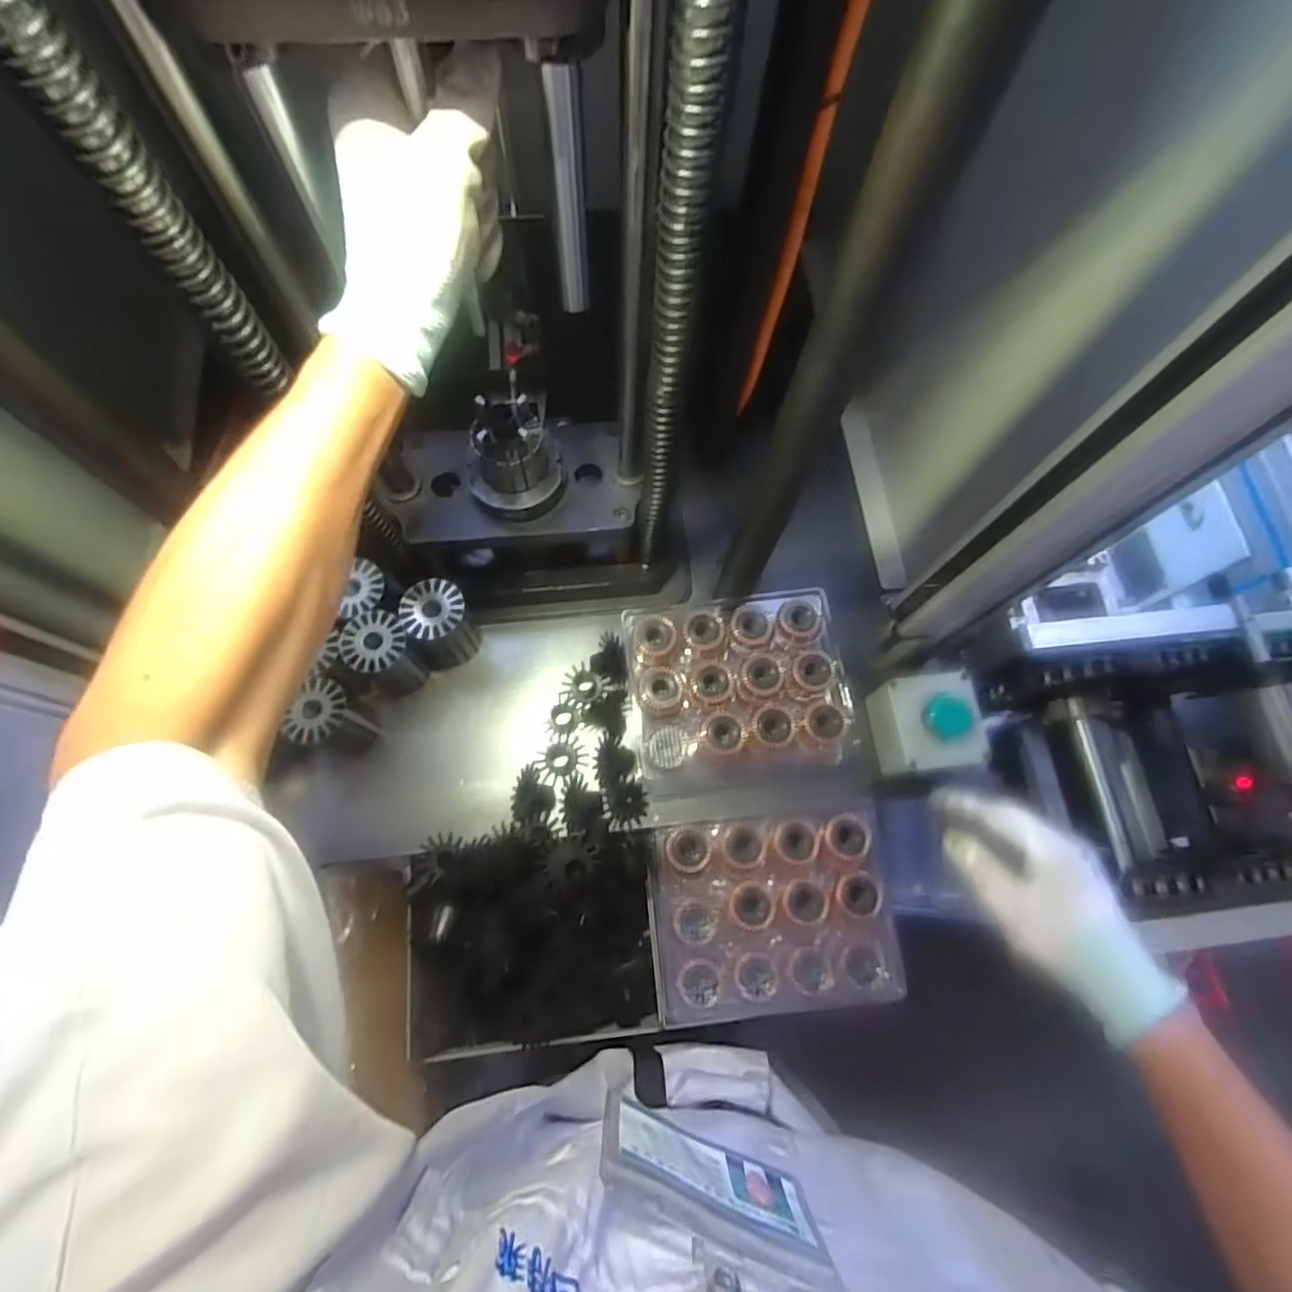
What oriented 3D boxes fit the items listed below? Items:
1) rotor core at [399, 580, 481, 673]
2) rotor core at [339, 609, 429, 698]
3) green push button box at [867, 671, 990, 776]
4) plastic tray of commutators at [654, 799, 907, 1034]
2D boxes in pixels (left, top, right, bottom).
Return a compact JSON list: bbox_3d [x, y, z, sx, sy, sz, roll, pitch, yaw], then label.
[{"bbox_3d":[-0.182,-0.017,0.576,0.054,0.086,0.053,1,72,-2],"label":"rotor core"},{"bbox_3d":[-0.227,0.009,0.566,0.053,0.088,0.052,1,72,-2],"label":"rotor core"},{"bbox_3d":[0.249,0.071,0.566,0.080,0.065,0.084,-4,72,-4],"label":"green push button box"},{"bbox_3d":[0.109,0.224,0.540,0.200,0.045,0.155,-5,72,-4],"label":"plastic tray of commutators"}]

